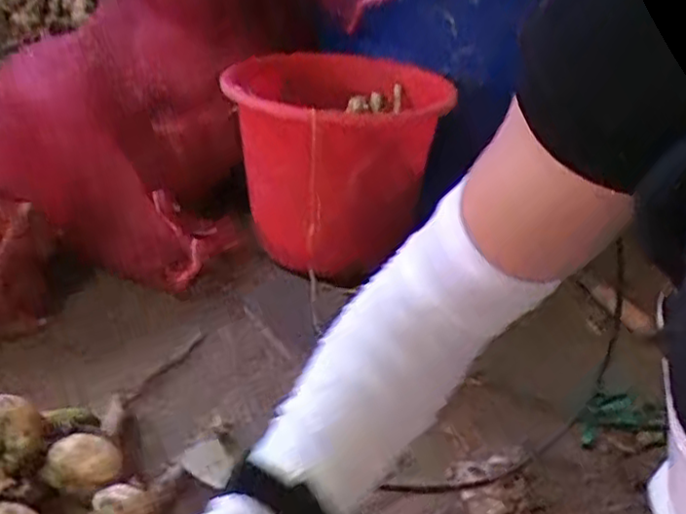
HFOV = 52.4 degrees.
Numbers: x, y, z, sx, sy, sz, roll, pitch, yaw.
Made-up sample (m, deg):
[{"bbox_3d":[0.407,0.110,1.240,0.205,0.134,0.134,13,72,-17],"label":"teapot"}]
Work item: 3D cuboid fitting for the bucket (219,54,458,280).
[{"bbox_3d":[0.003,-0.119,0.861,0.265,0.211,0.222,-3,30,-22],"label":"bucket"}]

